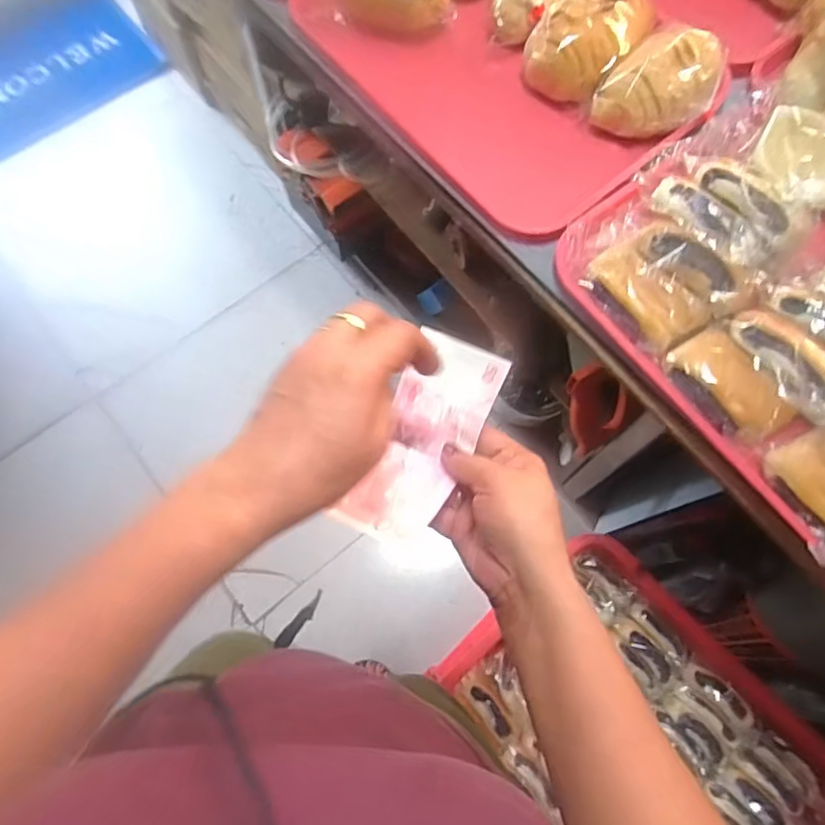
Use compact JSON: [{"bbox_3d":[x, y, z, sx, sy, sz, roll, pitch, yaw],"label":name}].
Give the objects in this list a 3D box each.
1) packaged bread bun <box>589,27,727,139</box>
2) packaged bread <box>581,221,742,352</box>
[{"bbox_3d":[0.243,-0.324,0.592,0.105,0.056,0.102,22,72,7],"label":"packaged bread bun"},{"bbox_3d":[0.219,-0.116,0.543,0.095,0.036,0.105,-36,82,20],"label":"packaged bread"}]

